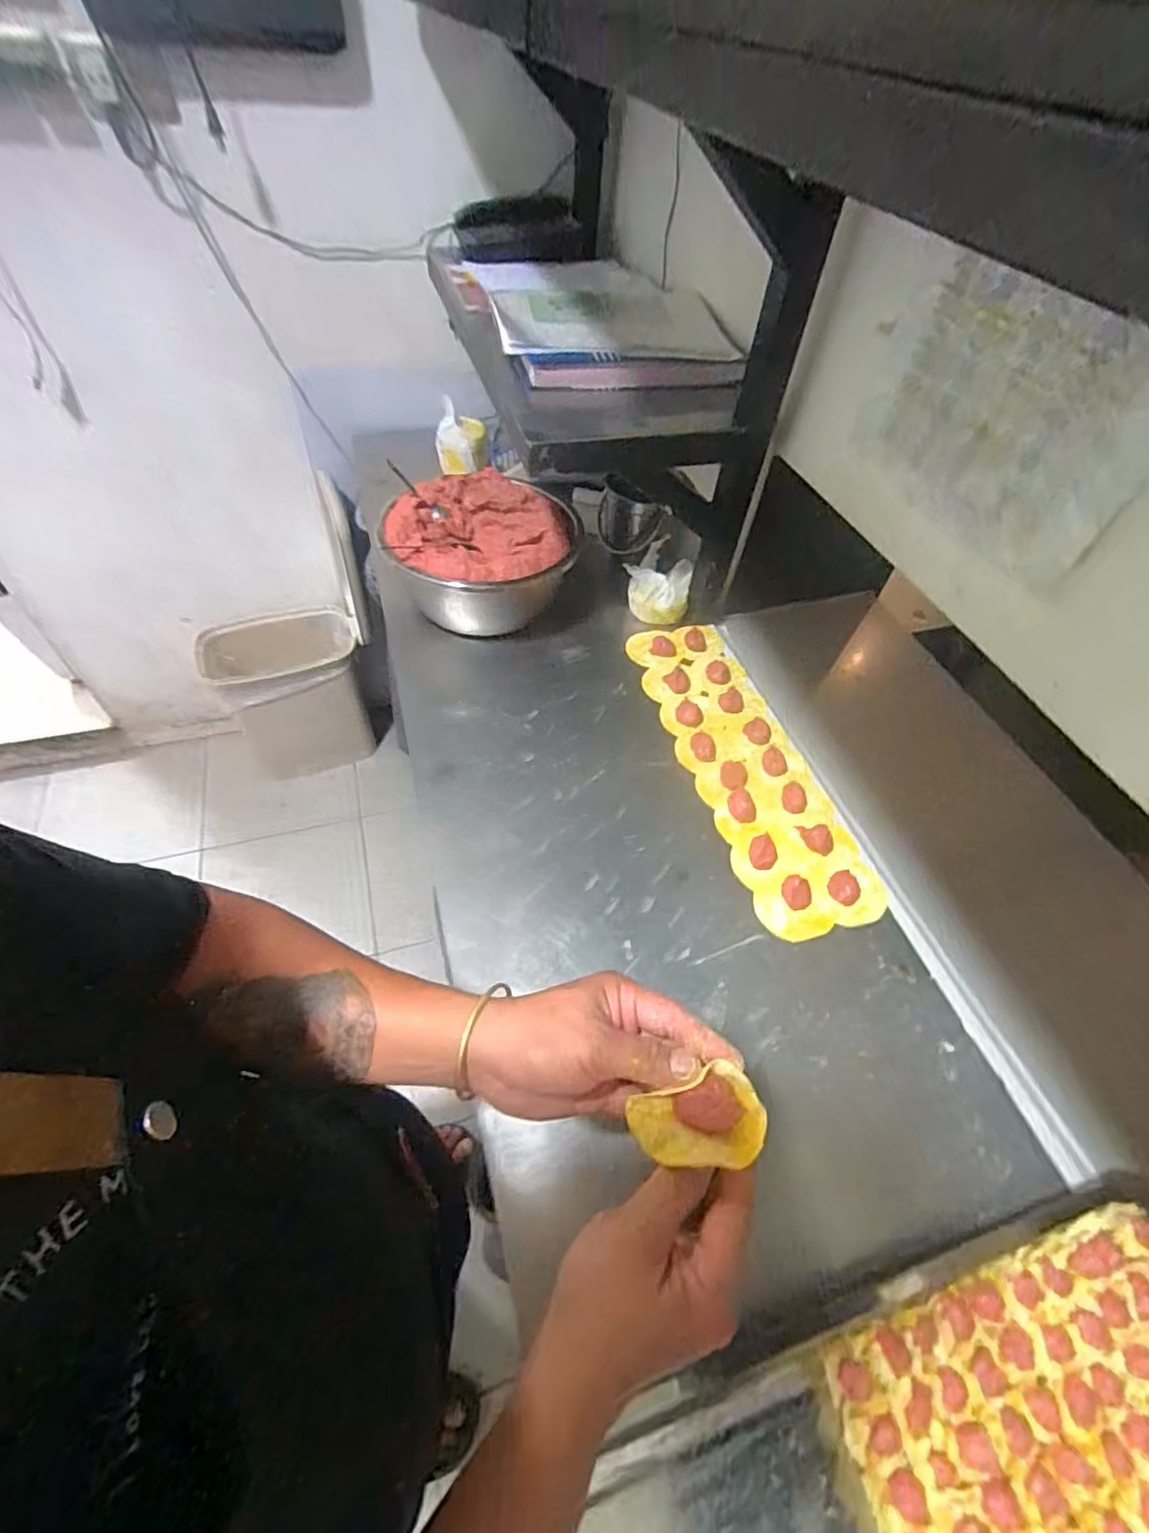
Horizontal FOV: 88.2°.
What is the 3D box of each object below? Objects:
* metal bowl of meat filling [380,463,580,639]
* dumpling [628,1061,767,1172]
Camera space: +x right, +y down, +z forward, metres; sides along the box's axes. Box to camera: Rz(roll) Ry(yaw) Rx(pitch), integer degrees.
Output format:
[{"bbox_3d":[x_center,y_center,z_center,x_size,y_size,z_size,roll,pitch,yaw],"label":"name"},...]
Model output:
[{"bbox_3d":[-0.141,-0.311,0.896,0.270,0.148,0.250,2,52,-4],"label":"metal bowl of meat filling"},{"bbox_3d":[0.073,0.202,0.335,0.072,0.028,0.044,-12,55,-14],"label":"dumpling"}]

